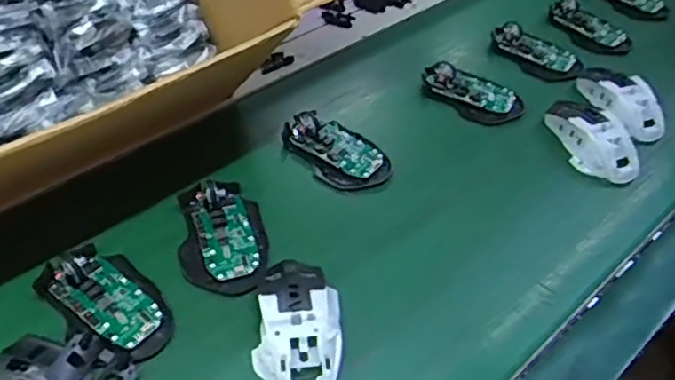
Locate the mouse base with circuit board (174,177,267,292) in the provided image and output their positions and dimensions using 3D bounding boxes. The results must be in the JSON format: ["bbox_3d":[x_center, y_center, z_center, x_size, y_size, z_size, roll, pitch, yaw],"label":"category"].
[{"bbox_3d":[-0.099,0.038,0.530,0.073,0.025,0.116,-7,48,-13],"label":"mouse base with circuit board"}]

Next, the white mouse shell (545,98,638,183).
[{"bbox_3d":[0.270,-0.054,0.651,0.067,0.042,0.111,-12,49,-17],"label":"white mouse shell"}]

